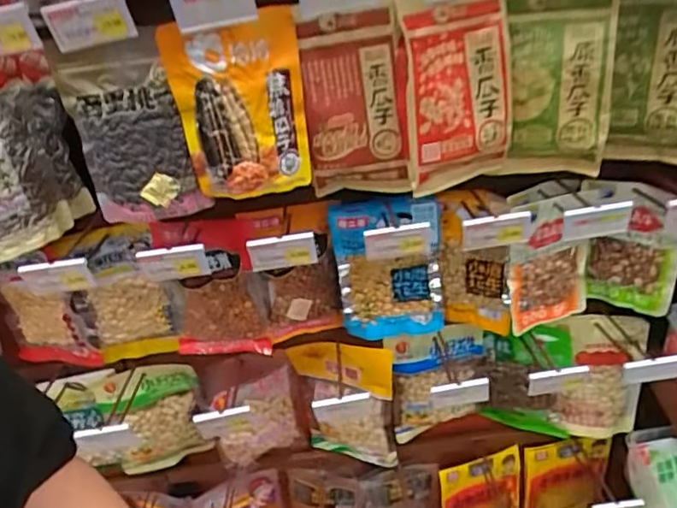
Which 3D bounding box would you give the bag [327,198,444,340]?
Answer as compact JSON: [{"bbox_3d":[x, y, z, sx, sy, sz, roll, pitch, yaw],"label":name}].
[{"bbox_3d":[0.080,0.021,0.920,0.167,0.239,0.062,-7,29,3],"label":"bag"}]

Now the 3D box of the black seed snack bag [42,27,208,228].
[{"bbox_3d":[-0.248,-0.138,0.684,0.126,0.213,0.026,-11,22,2],"label":"black seed snack bag"}]

